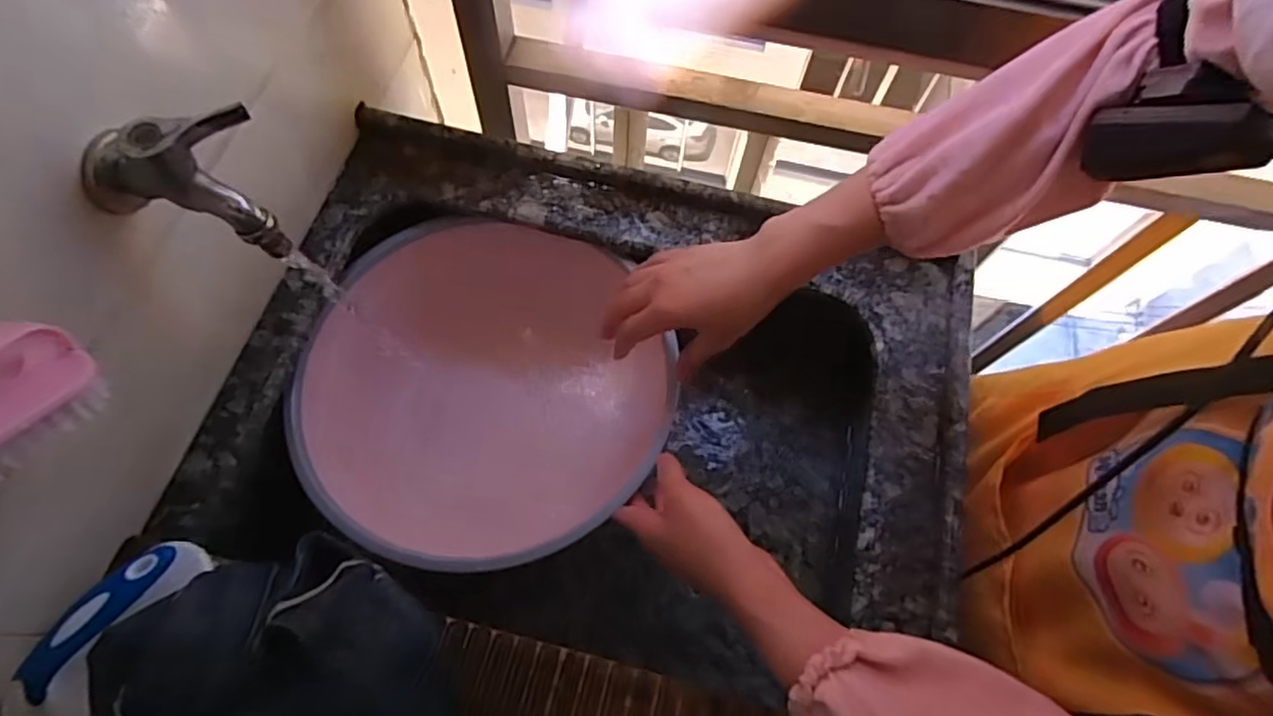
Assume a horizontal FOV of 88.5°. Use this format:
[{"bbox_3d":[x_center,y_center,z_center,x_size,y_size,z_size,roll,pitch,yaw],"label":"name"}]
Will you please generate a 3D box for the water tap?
[{"bbox_3d":[-0.263,-0.100,0.369,0.097,0.082,0.048,-2,67,-4],"label":"water tap"}]

